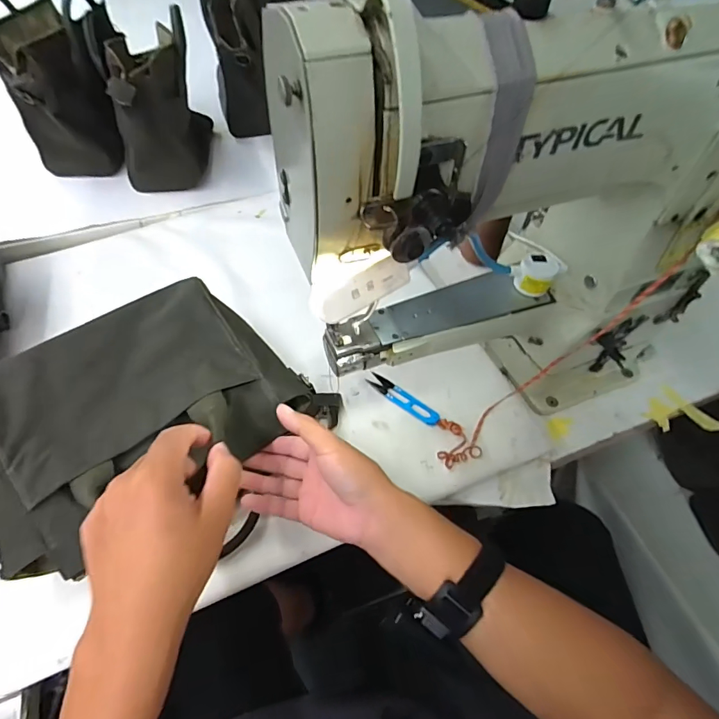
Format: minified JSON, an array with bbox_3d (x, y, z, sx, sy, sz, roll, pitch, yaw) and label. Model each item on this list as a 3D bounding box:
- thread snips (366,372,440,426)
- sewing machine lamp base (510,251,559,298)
[{"bbox_3d":[0.053,0.047,0.539,0.101,0.007,0.022,34,60,22],"label":"thread snips"},{"bbox_3d":[0.179,-0.089,0.456,0.041,0.032,0.032,27,57,18],"label":"sewing machine lamp base"}]

